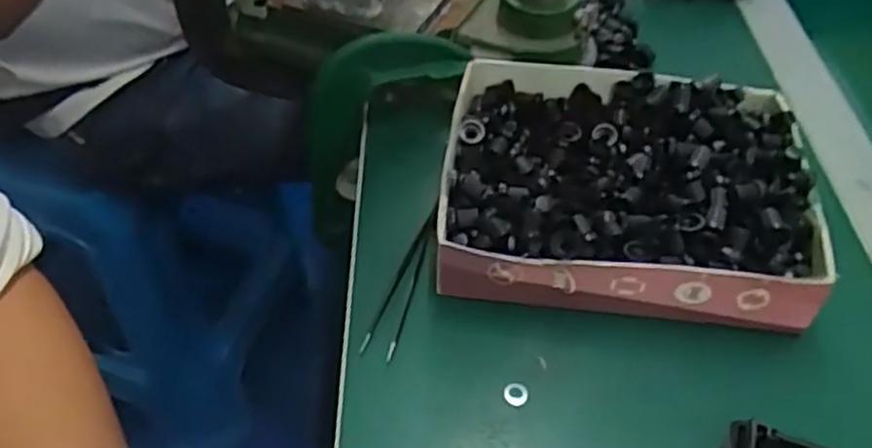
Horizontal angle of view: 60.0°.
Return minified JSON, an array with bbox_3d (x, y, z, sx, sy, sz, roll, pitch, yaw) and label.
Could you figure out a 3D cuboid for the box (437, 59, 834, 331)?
[{"bbox_3d":[0.107,-0.026,0.443,0.198,0.059,0.162,6,46,4],"label":"box"}]

